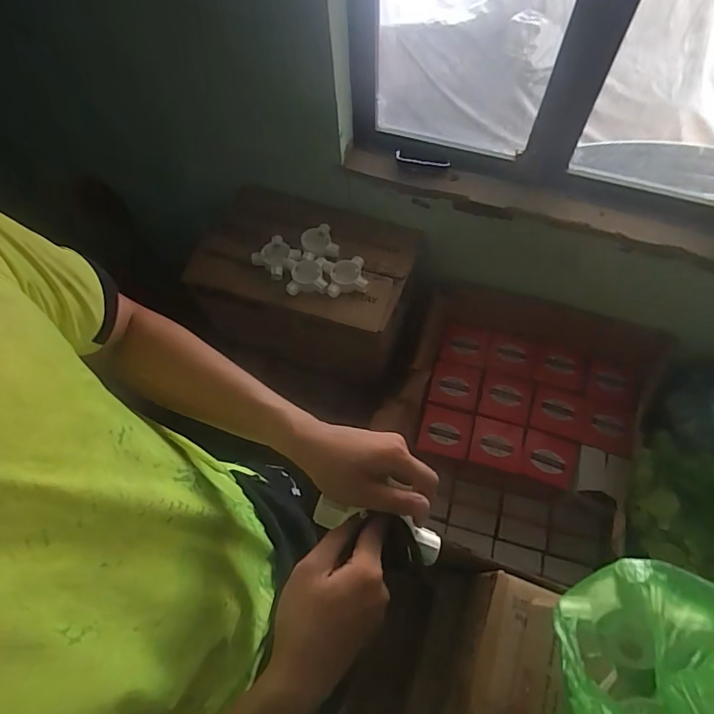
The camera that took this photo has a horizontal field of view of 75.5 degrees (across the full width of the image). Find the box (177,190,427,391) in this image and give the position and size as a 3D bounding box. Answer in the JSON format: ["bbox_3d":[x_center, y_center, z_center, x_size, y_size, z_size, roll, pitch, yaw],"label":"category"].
[{"bbox_3d":[-0.125,-0.183,1.103,0.487,0.196,0.343,18,65,12],"label":"box"}]

